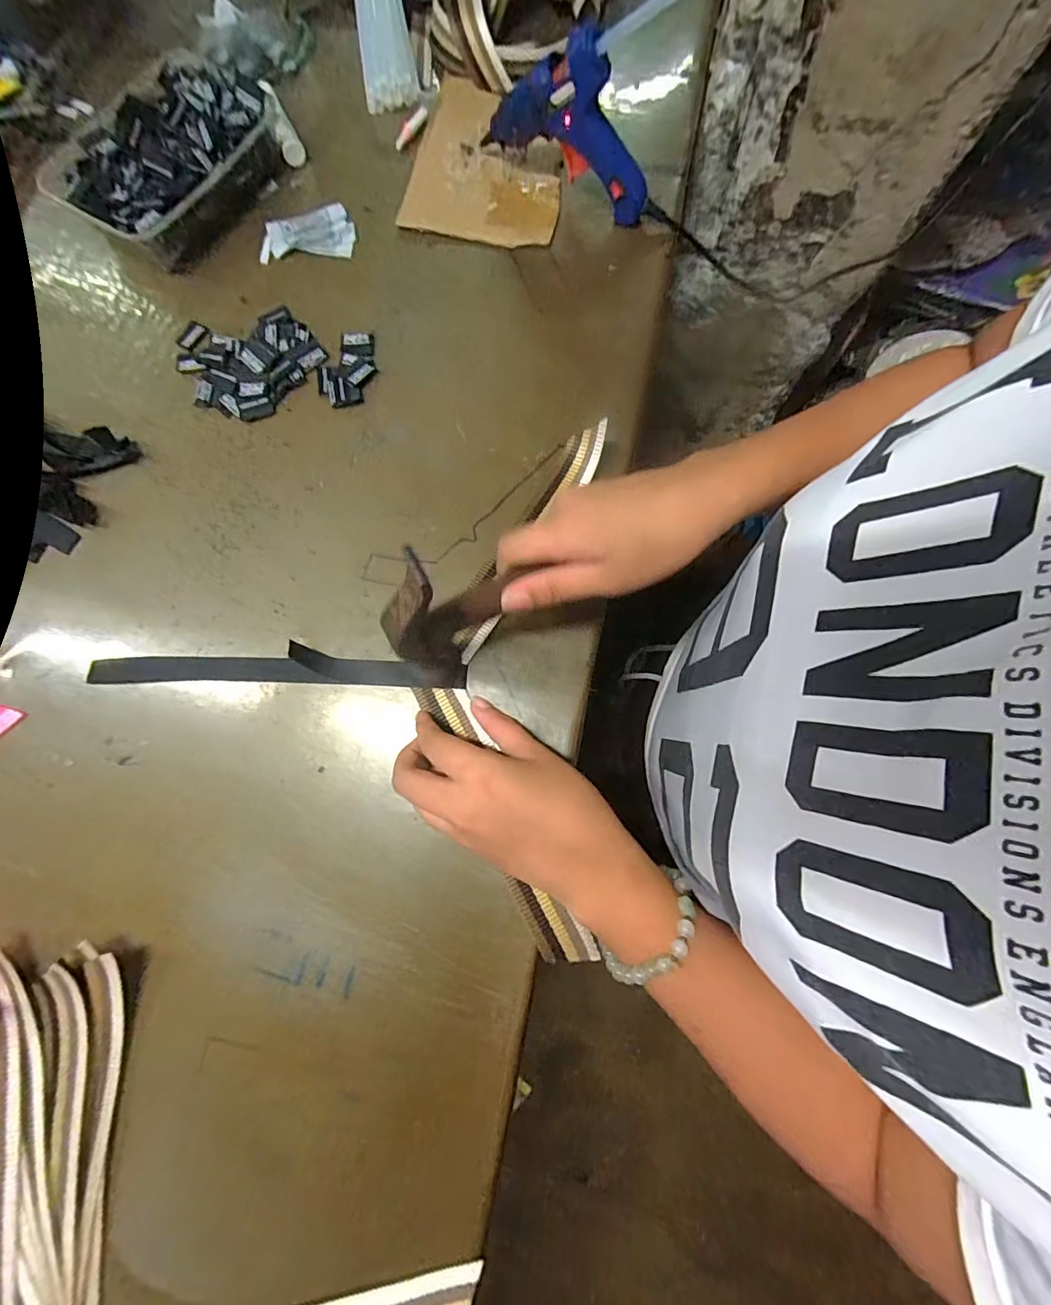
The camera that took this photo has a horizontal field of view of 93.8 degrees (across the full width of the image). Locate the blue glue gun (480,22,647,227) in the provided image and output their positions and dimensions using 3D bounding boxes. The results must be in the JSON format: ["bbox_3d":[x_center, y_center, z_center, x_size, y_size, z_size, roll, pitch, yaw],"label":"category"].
[{"bbox_3d":[0.031,-0.392,0.361,0.136,0.097,0.023,26,79,7],"label":"blue glue gun"}]

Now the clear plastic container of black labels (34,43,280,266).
[{"bbox_3d":[-0.289,-0.402,0.405,0.129,0.038,0.173,31,80,8],"label":"clear plastic container of black labels"}]

